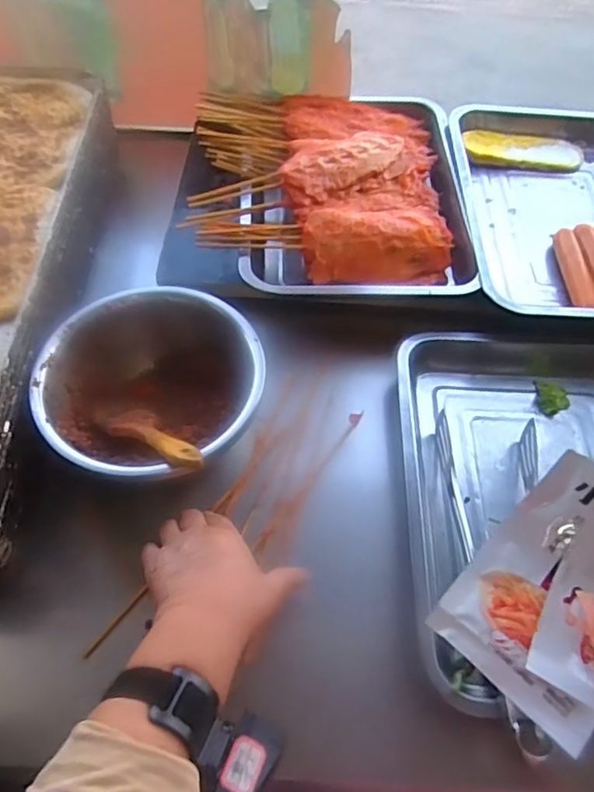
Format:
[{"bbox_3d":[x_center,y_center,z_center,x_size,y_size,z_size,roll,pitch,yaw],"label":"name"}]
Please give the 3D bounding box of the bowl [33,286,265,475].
[{"bbox_3d":[-0.138,-0.006,0.542,0.176,0.082,0.182,1,55,-2],"label":"bowl"}]

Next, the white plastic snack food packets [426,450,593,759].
[{"bbox_3d":[0.158,0.107,0.346,0.096,0.032,0.142,40,62,22],"label":"white plastic snack food packets"}]

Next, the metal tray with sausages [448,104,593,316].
[{"bbox_3d":[0.321,-0.220,0.713,0.261,0.056,0.355,2,55,-2],"label":"metal tray with sausages"}]

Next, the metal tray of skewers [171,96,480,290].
[{"bbox_3d":[0.035,-0.252,0.704,0.308,0.075,0.332,3,55,-1],"label":"metal tray of skewers"}]

